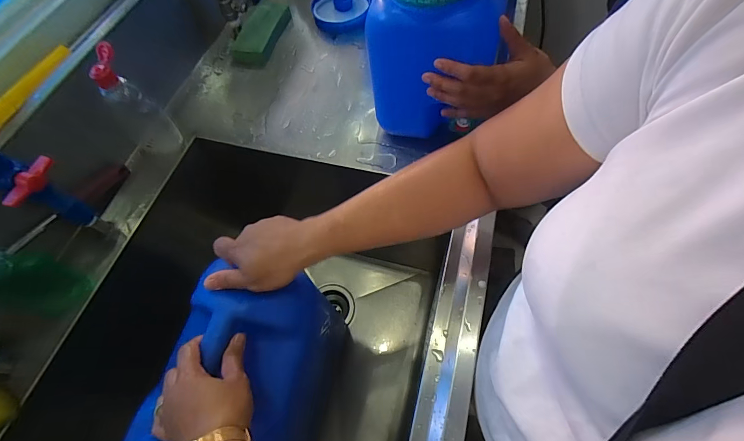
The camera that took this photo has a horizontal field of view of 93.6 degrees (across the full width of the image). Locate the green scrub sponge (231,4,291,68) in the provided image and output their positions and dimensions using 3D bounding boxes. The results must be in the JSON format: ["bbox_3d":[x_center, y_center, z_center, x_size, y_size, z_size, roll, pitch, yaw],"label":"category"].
[{"bbox_3d":[-0.222,-0.376,0.703,0.076,0.032,0.160,13,65,10],"label":"green scrub sponge"}]

